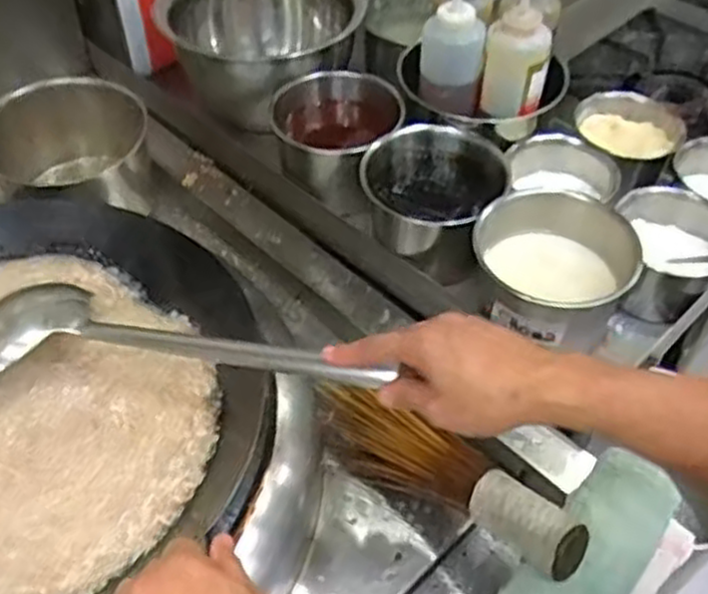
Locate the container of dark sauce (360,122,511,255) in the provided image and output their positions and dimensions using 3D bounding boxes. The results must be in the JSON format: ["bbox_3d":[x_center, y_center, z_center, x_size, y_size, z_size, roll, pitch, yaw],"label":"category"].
[{"bbox_3d":[0.082,-0.116,0.831,0.135,0.075,0.145,24,53,20],"label":"container of dark sauce"}]

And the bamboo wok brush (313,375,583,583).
[{"bbox_3d":[0.074,0.170,0.720,0.277,0.098,0.058,28,55,22],"label":"bamboo wok brush"}]

